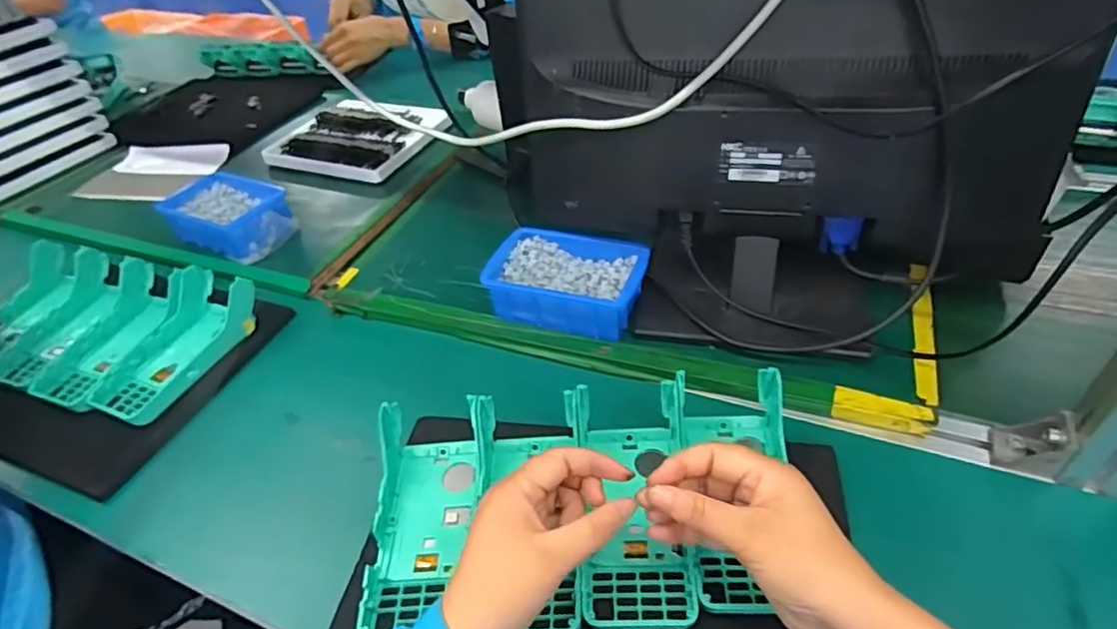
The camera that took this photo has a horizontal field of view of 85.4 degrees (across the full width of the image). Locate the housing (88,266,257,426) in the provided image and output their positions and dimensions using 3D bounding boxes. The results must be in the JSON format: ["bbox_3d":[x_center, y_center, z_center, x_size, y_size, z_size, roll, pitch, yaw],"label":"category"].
[{"bbox_3d":[-0.389,0.025,0.611,0.089,0.058,0.162,12,44,19],"label":"housing"}]

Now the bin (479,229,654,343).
[{"bbox_3d":[0.011,-0.031,0.605,0.146,0.057,0.100,12,44,18],"label":"bin"}]

